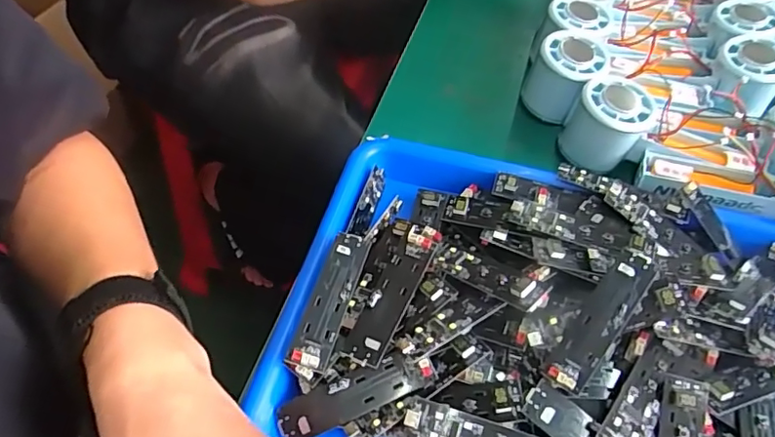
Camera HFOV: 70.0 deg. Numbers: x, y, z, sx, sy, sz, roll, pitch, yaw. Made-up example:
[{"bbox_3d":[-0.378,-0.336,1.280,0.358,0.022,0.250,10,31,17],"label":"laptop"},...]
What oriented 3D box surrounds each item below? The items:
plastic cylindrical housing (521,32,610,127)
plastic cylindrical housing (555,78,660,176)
[{"bbox_3d":[0.151,-0.120,0.477,0.052,0.060,0.049,2,53,-2],"label":"plastic cylindrical housing"},{"bbox_3d":[0.174,-0.075,0.442,0.057,0.059,0.051,25,56,14],"label":"plastic cylindrical housing"}]

